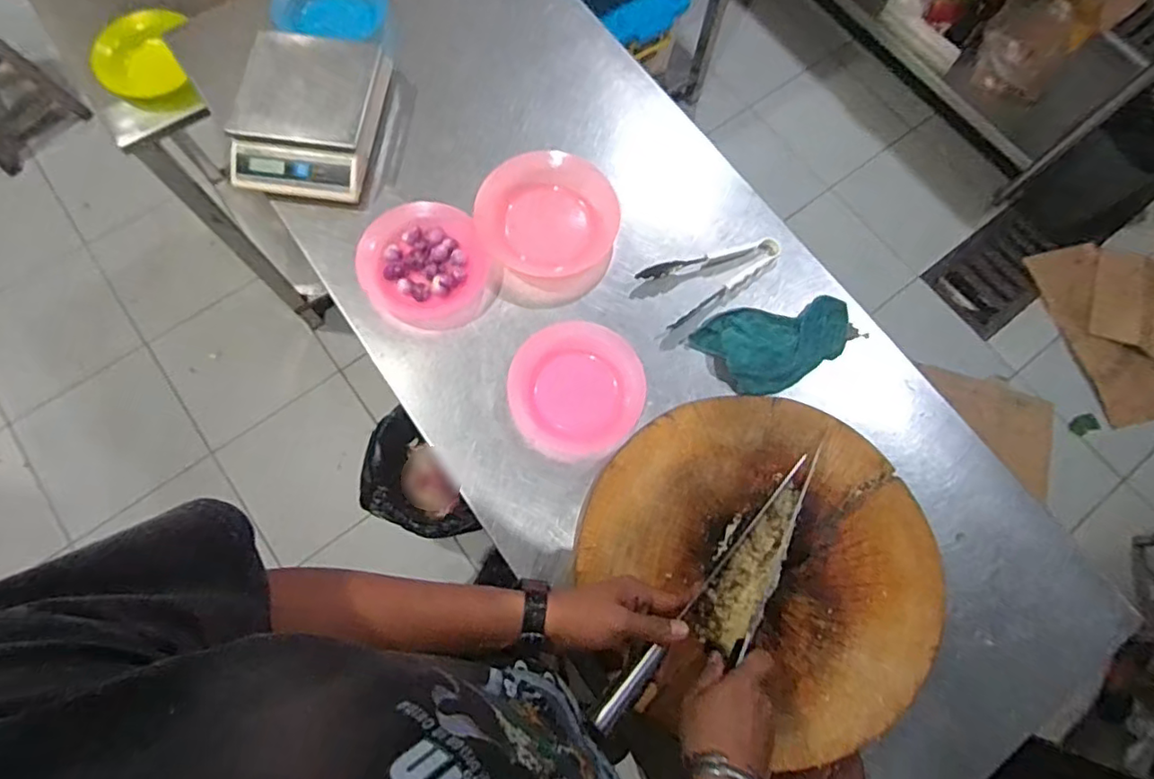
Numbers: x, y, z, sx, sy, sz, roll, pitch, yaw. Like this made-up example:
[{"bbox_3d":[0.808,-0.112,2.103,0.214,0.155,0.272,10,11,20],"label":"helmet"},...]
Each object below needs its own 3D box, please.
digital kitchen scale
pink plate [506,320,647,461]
[{"bbox_3d":[-0.381,-0.387,0.819,0.198,0.066,0.229,8,73,1],"label":"digital kitchen scale"},{"bbox_3d":[-0.001,-0.002,0.755,0.169,0.030,0.163,1,73,-2],"label":"pink plate"}]

